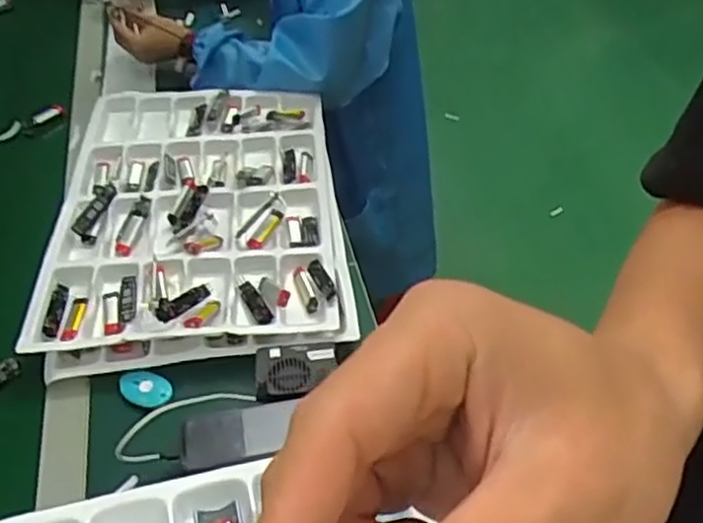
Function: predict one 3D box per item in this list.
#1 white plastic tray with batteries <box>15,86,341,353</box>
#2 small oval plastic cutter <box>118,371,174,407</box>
[{"bbox_3d":[-0.182,-0.074,0.860,0.312,0.047,0.416,-4,44,-3],"label":"white plastic tray with batteries"},{"bbox_3d":[-0.201,0.124,0.707,0.054,0.008,0.031,16,46,17],"label":"small oval plastic cutter"}]

